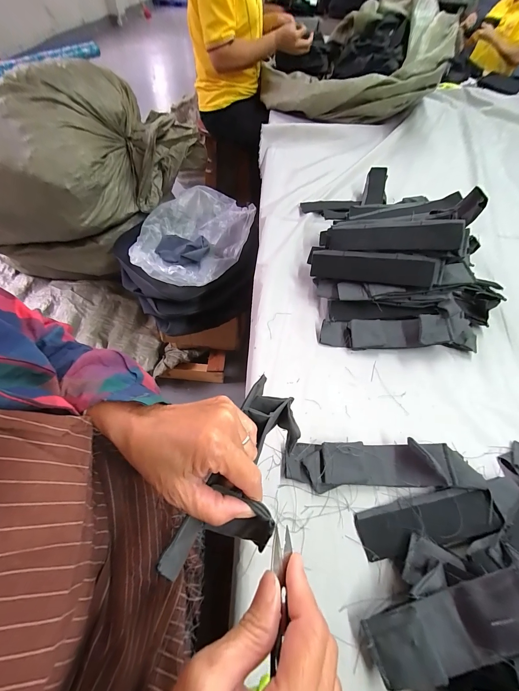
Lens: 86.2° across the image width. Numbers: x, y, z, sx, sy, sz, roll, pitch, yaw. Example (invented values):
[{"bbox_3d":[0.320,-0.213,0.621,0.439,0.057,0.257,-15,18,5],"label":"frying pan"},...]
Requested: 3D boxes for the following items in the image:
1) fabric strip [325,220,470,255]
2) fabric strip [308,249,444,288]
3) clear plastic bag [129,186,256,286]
[{"bbox_3d":[0.203,-0.171,0.431,0.192,0.015,0.051,10,80,26],"label":"fabric strip"},{"bbox_3d":[0.181,-0.124,0.446,0.193,0.046,0.012,12,14,23],"label":"fabric strip"},{"bbox_3d":[-0.225,-0.367,0.921,0.327,0.116,0.391,32,58,17],"label":"clear plastic bag"}]

